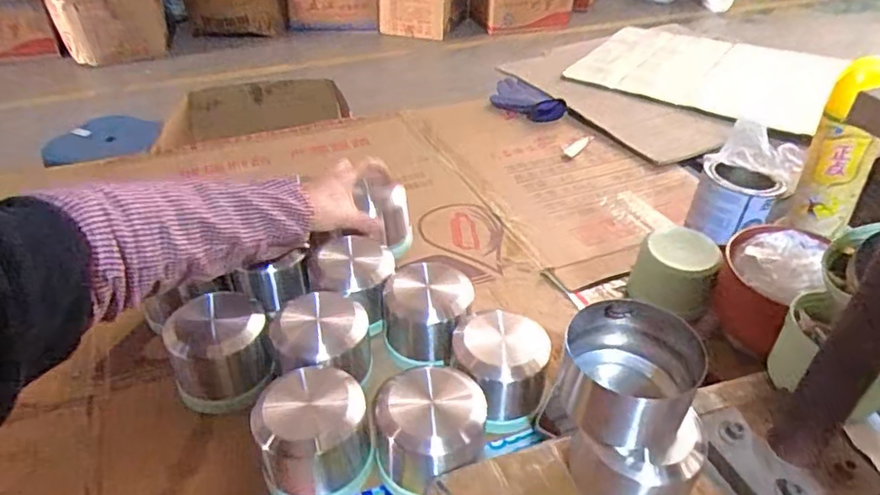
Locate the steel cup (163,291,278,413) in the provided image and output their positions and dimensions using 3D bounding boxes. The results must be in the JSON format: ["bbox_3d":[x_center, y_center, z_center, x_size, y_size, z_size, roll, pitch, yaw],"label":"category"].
[{"bbox_3d":[-0.226,0.104,0.604,0.092,0.087,0.090,-1,38,0],"label":"steel cup"}]

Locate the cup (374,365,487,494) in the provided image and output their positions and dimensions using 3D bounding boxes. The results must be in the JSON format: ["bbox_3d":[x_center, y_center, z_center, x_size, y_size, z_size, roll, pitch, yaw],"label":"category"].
[{"bbox_3d":[-0.008,0.172,0.554,0.103,0.096,0.099,-1,38,0],"label":"cup"}]

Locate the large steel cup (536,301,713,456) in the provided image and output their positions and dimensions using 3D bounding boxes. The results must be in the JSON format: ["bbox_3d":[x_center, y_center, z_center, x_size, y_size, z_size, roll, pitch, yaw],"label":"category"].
[{"bbox_3d":[0.155,0.106,0.489,0.096,0.077,0.110,16,40,19],"label":"large steel cup"}]

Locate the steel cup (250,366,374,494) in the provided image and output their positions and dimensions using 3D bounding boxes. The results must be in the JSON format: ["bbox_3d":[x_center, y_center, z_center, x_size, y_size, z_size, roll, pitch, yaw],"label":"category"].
[{"bbox_3d":[-0.117,0.171,0.541,0.100,0.097,0.095,-1,38,0],"label":"steel cup"}]

